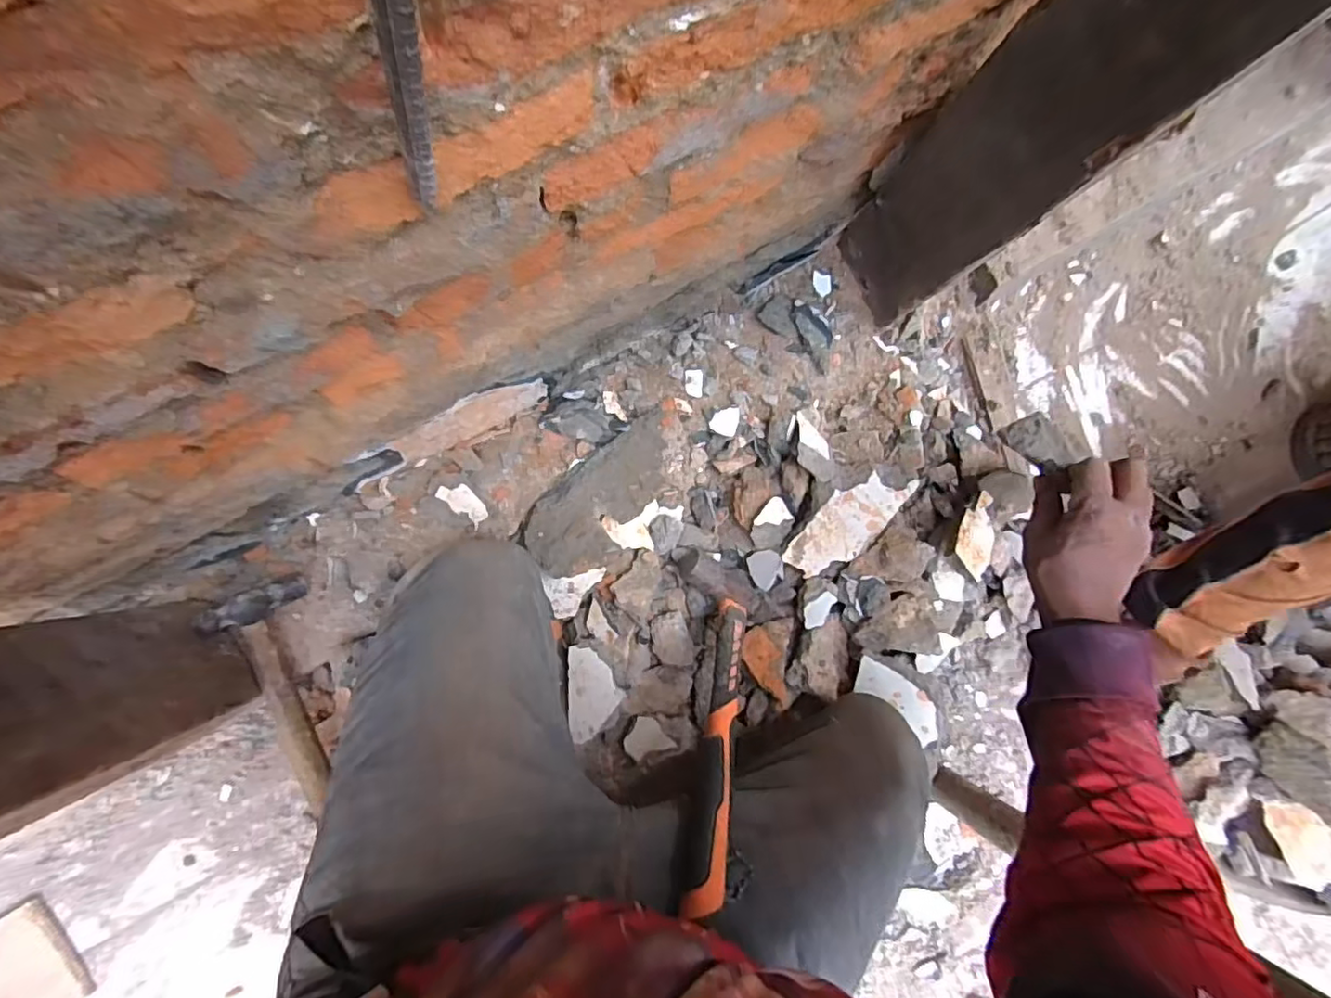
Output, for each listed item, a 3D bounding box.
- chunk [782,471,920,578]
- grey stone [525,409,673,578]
[{"bbox_3d":[0.206,0.026,0.706,0.067,0.030,0.154,42,82,-1],"label":"chunk"},{"bbox_3d":[-0.062,0.005,0.674,0.190,0.056,0.100,-40,90,-9],"label":"grey stone"}]

